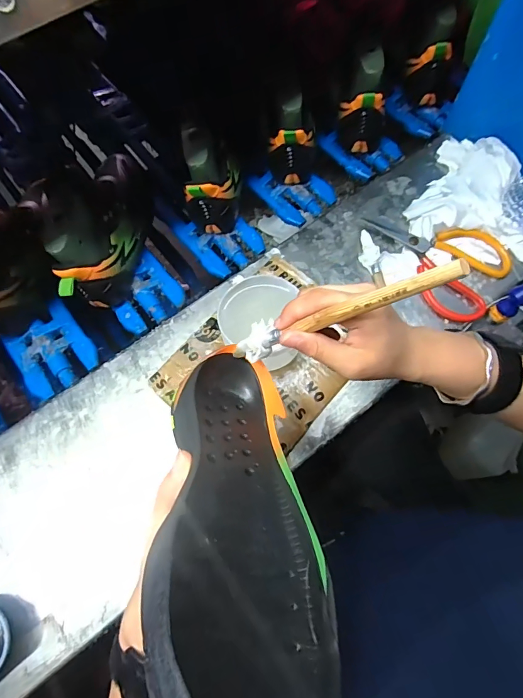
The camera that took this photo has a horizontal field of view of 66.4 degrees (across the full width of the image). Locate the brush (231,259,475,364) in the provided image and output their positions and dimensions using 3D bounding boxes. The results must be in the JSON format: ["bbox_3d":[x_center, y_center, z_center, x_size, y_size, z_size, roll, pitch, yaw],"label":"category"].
[{"bbox_3d":[0.040,-0.020,0.264,0.014,0.186,0.021,26,61,-34],"label":"brush"}]

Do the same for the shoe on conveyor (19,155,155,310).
[{"bbox_3d":[-0.208,-0.185,0.526,0.080,0.160,0.262,0,71,-1],"label":"shoe on conveyor"}]

